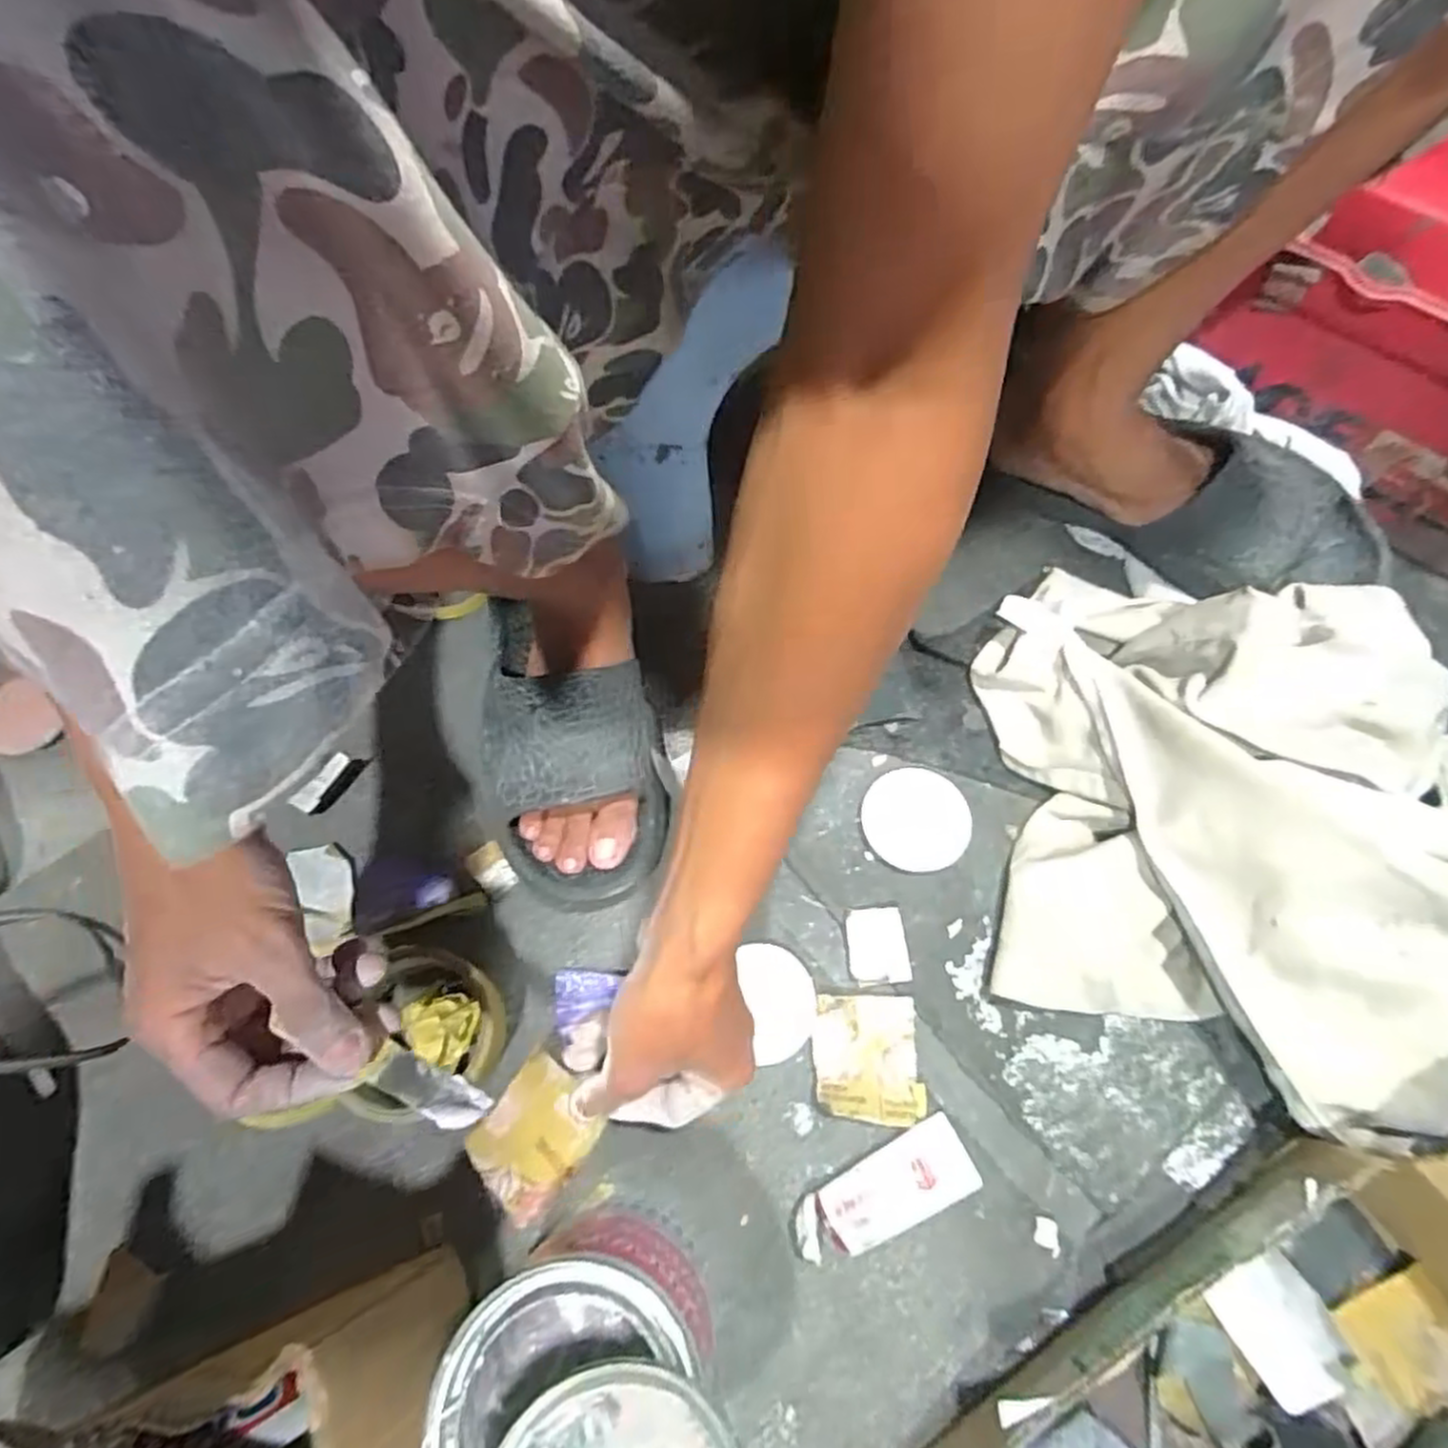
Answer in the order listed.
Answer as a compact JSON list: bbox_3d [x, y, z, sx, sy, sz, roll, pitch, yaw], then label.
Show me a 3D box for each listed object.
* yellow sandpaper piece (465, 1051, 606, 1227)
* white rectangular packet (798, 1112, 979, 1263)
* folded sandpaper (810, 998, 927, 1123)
[{"bbox_3d":[-0.102,0.219,0.399,0.057,0.007,0.068,36,85,25],"label":"yellow sandpaper piece"},{"bbox_3d":[0.086,0.251,0.402,0.099,0.019,0.037,-24,69,-11],"label":"white rectangular packet"},{"bbox_3d":[0.082,0.193,0.432,0.060,0.011,0.067,-2,66,-2],"label":"folded sandpaper"}]

